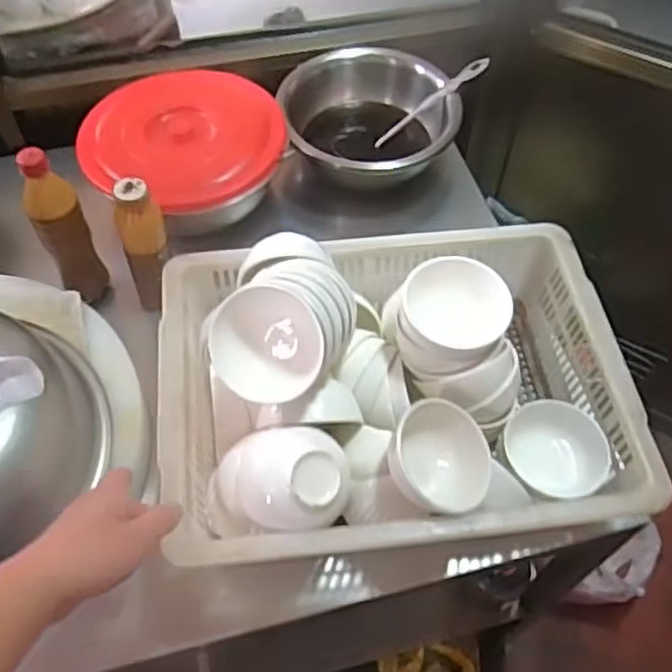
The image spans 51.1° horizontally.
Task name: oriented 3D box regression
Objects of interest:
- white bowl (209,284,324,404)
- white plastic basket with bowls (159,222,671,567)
[{"bbox_3d":[-0.055,0.004,0.683,0.058,0.111,0.113,-32,102,-57],"label":"white bowl"},{"bbox_3d":[0.062,0.038,0.759,0.482,0.214,0.371,-7,57,-6],"label":"white plastic basket with bowls"}]

